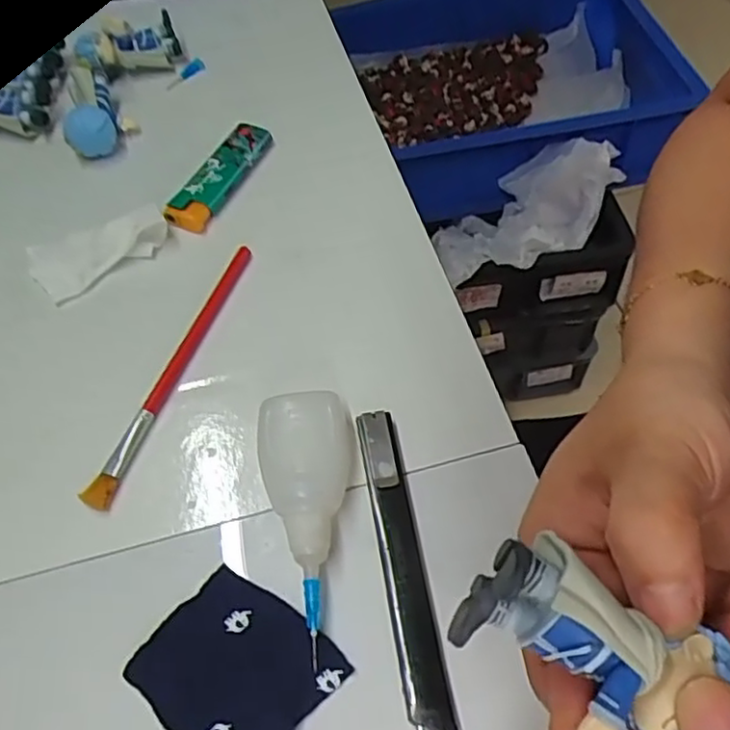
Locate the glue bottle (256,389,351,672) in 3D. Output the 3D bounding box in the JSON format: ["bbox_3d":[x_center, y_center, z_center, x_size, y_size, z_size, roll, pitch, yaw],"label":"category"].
[{"bbox_3d":[-0.021,0.056,0.257,0.034,0.022,0.094,-8,57,-2],"label":"glue bottle"}]

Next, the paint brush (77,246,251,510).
[{"bbox_3d":[-0.084,0.001,0.305,0.011,0.013,0.143,16,59,14],"label":"paint brush"}]

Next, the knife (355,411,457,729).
[{"bbox_3d":[0.015,0.080,0.246,0.014,0.012,0.140,-9,57,-2],"label":"knife"}]

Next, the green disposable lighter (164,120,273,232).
[{"bbox_3d":[-0.079,-0.103,0.368,0.022,0.016,0.078,22,61,17],"label":"green disposable lighter"}]

